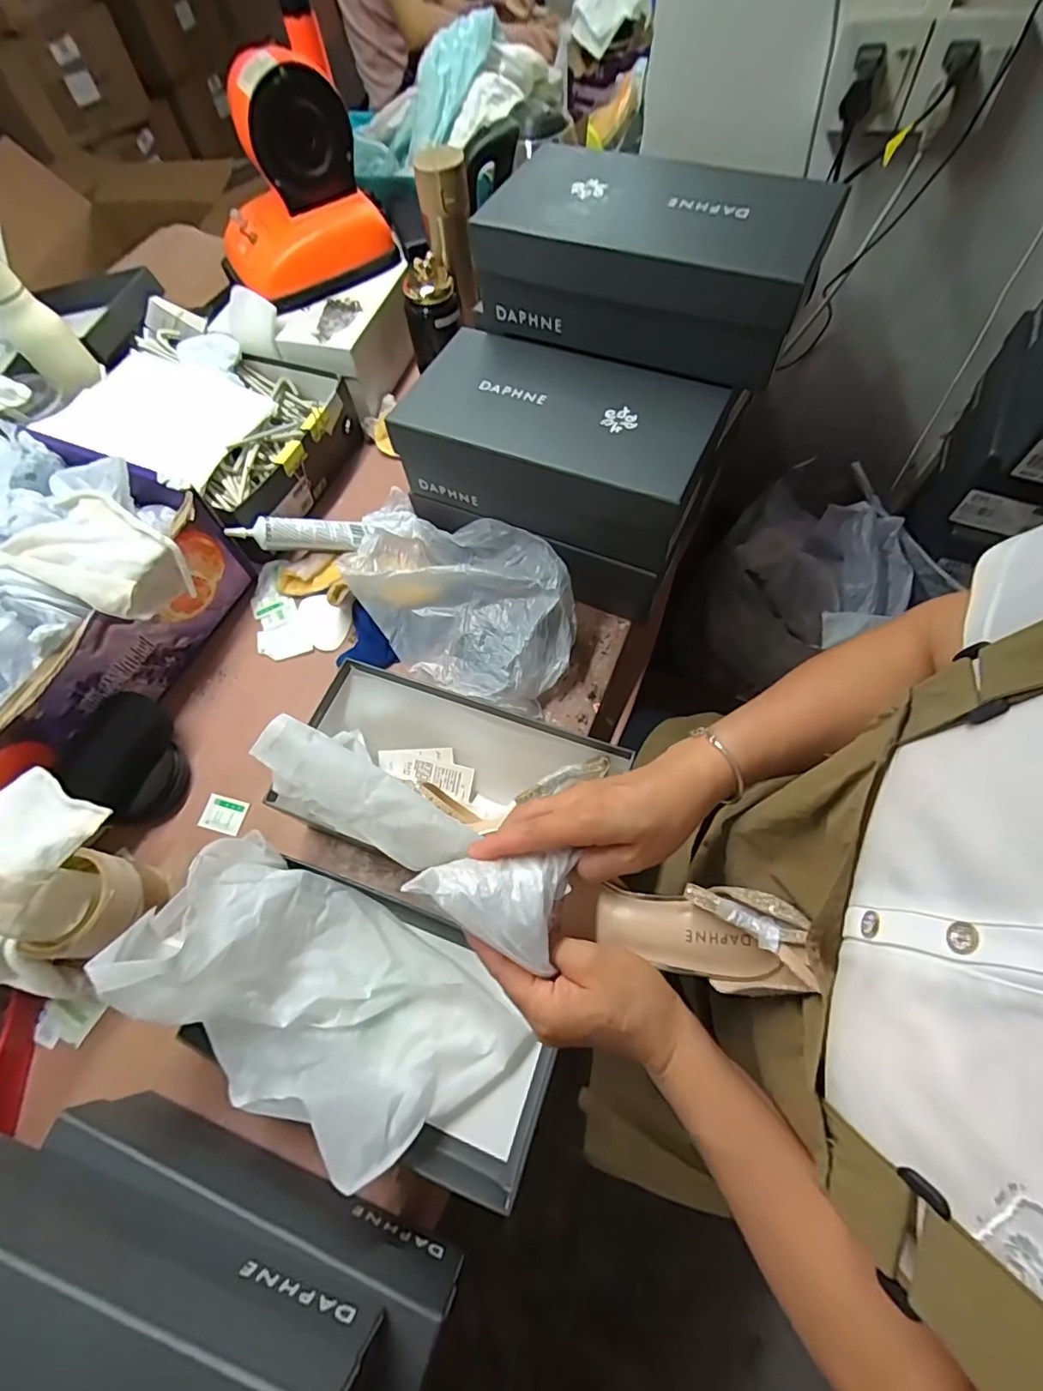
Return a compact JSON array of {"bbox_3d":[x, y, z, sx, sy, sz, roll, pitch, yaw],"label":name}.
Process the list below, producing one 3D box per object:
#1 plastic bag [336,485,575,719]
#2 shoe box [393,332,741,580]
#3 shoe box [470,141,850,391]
[{"bbox_3d":[-0.071,-0.102,0.616,0.266,0.089,0.167,27,69,15],"label":"plastic bag"},{"bbox_3d":[0.038,-0.262,0.577,0.290,0.100,0.157,22,68,14],"label":"shoe box"},{"bbox_3d":[0.118,-0.412,0.533,0.290,0.108,0.147,23,68,14],"label":"shoe box"}]

